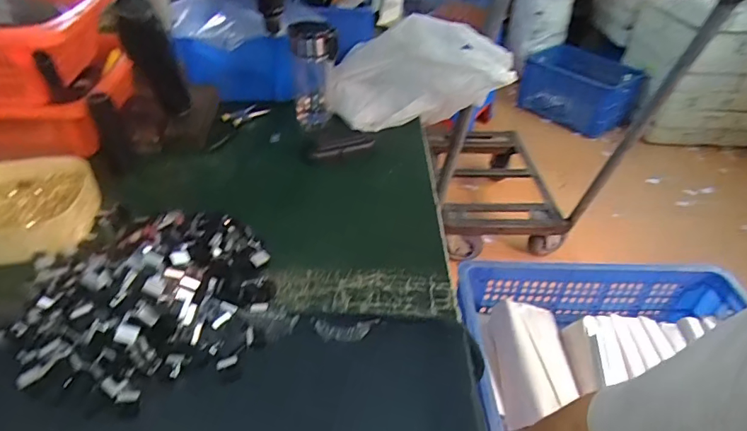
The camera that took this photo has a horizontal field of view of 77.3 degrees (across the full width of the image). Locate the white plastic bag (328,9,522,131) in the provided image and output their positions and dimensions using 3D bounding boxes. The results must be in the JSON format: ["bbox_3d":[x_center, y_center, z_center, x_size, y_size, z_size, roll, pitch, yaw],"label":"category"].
[{"bbox_3d":[0.074,-0.201,0.732,0.279,0.180,0.116,-8,34,25],"label":"white plastic bag"}]

